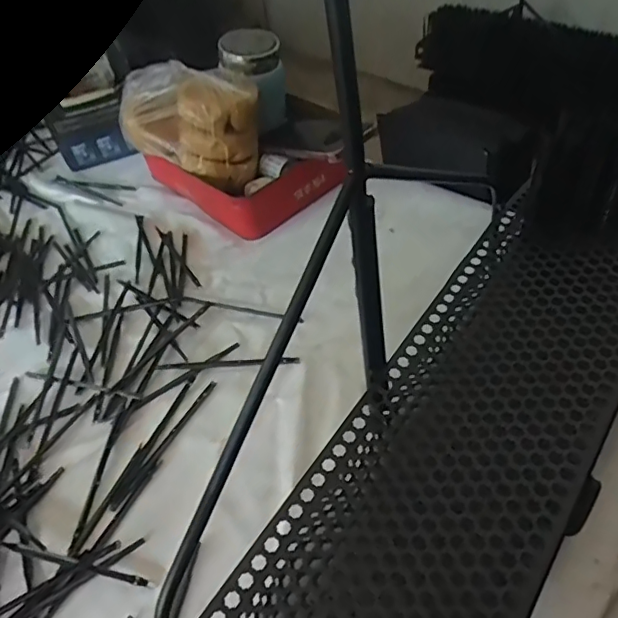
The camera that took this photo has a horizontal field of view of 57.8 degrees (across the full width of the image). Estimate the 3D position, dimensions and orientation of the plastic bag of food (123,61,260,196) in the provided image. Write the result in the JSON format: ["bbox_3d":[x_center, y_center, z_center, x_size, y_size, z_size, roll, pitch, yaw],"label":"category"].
[{"bbox_3d":[-0.153,-0.233,0.679,0.187,0.116,0.094,23,54,26],"label":"plastic bag of food"}]

